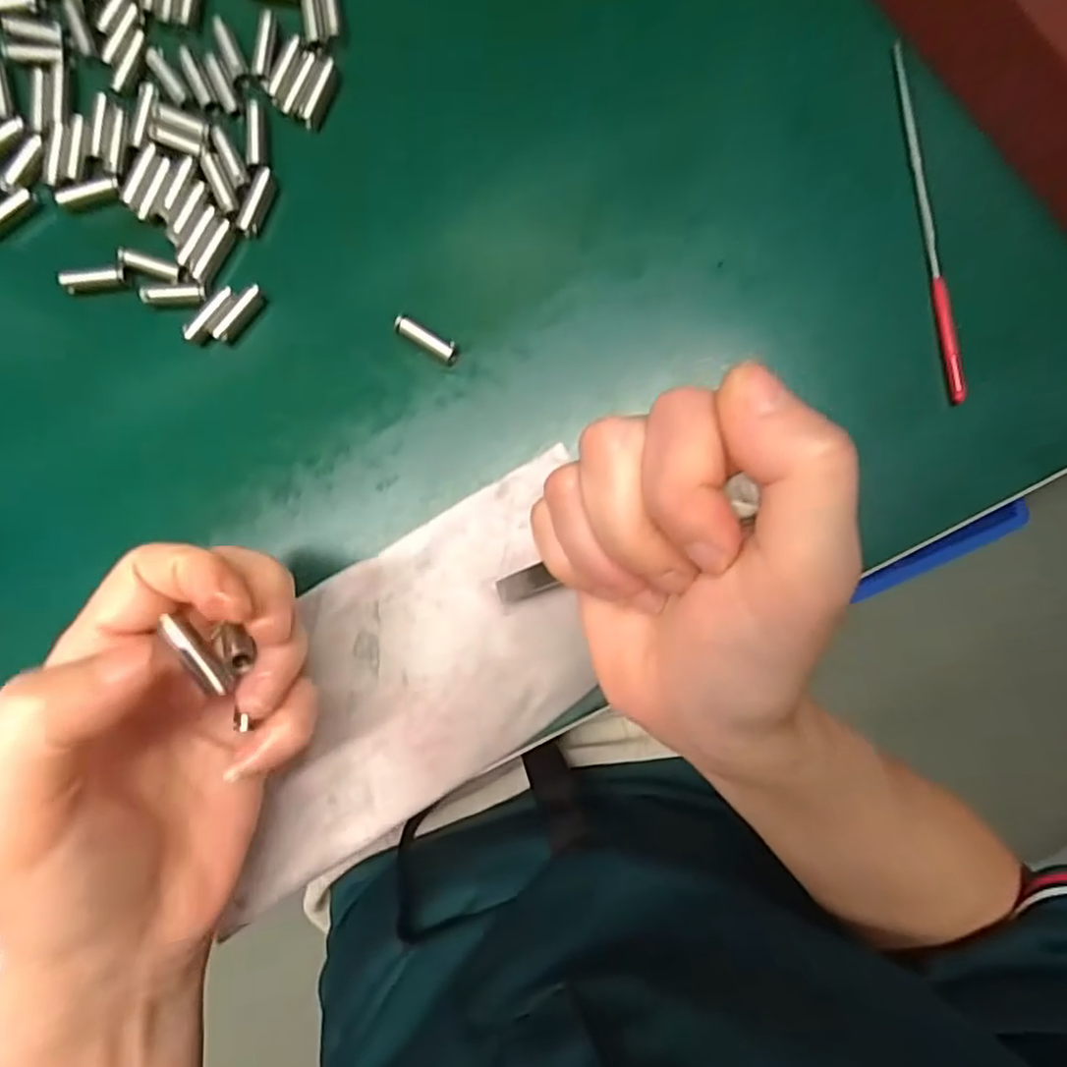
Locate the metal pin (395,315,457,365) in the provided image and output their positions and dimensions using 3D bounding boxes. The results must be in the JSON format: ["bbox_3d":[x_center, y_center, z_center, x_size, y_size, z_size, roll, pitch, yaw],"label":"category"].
[{"bbox_3d":[-0.040,-0.072,0.238,0.026,0.008,0.007,34,88,2],"label":"metal pin"}]

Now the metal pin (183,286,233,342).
[{"bbox_3d":[-0.123,-0.083,0.240,0.007,0.004,0.024,42,88,2],"label":"metal pin"}]

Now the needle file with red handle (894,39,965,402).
[{"bbox_3d":[0.146,-0.111,0.233,0.004,0.008,0.127,-8,87,0],"label":"needle file with red handle"}]

